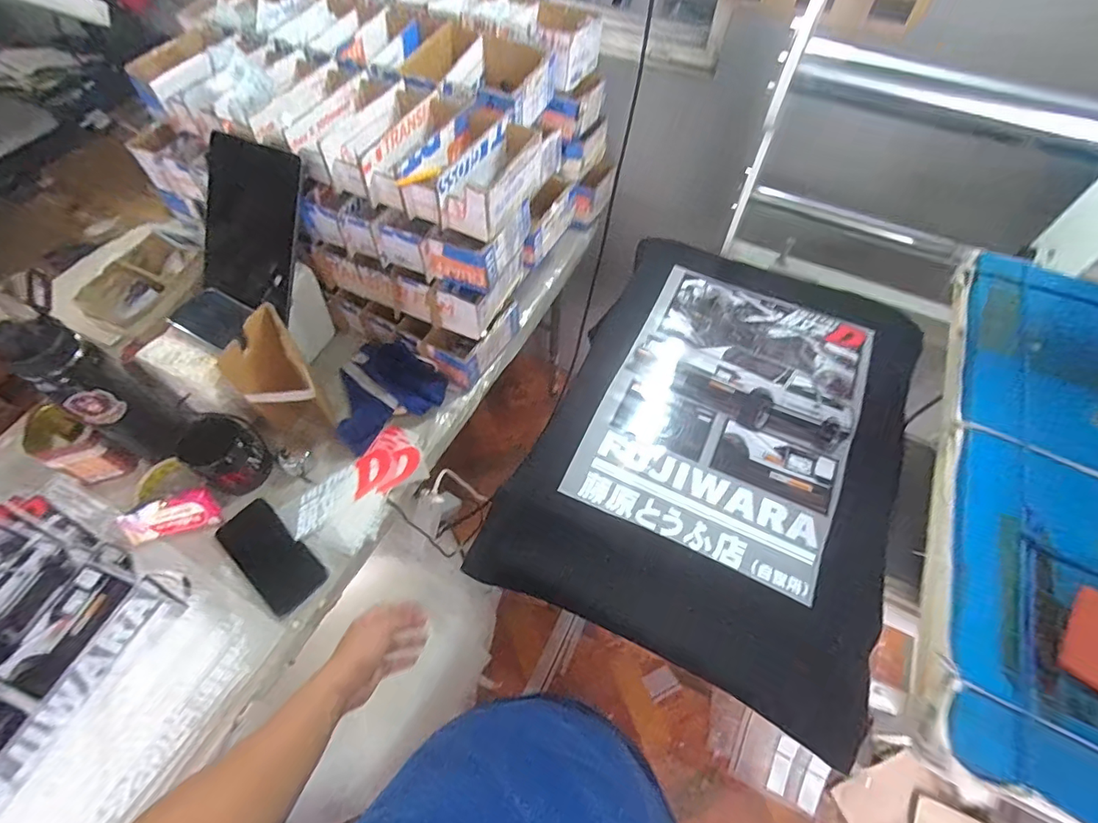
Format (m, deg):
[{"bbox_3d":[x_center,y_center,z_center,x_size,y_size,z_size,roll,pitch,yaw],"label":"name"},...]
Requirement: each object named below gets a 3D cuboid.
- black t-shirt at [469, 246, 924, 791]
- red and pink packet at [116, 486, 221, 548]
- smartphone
[{"bbox_3d":[0.236,0.020,0.691,0.459,0.069,0.626,23,60,12],"label":"black t-shirt"},{"bbox_3d":[-0.530,0.147,0.697,0.113,0.056,0.013,-16,23,-16],"label":"red and pink packet"},{"bbox_3d":[-0.390,0.197,0.691,0.179,0.010,0.076,37,64,19],"label":"smartphone"}]

